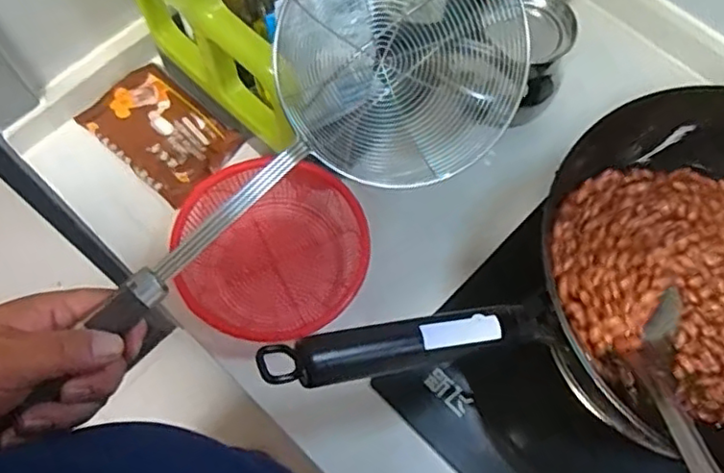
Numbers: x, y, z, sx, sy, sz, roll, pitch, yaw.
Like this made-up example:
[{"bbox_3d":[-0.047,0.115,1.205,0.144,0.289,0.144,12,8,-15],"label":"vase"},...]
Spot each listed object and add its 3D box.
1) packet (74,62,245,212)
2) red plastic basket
[{"bbox_3d":[-0.210,-0.111,0.663,0.154,0.020,0.101,39,73,14],"label":"packet"},{"bbox_3d":[-0.084,0.009,0.605,0.174,0.083,0.159,-28,71,-11],"label":"red plastic basket"}]

